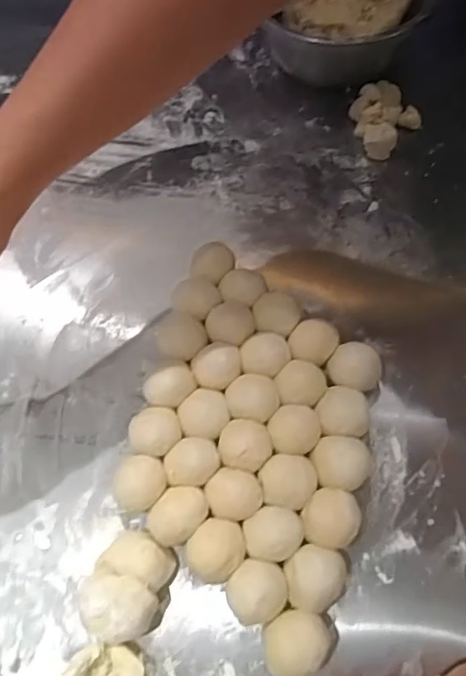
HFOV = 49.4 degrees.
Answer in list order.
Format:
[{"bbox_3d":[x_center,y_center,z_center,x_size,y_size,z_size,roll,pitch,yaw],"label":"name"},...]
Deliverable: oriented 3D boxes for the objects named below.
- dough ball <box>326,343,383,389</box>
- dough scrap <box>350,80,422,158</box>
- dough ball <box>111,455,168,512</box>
[{"bbox_3d":[0.101,0.028,0.431,0.042,0.039,0.036,15,68,9],"label":"dough ball"},{"bbox_3d":[0.165,-0.241,0.550,0.069,0.028,0.084,-19,67,-5],"label":"dough scrap"},{"bbox_3d":[-0.072,0.115,0.401,0.038,0.039,0.042,28,71,14],"label":"dough ball"}]

